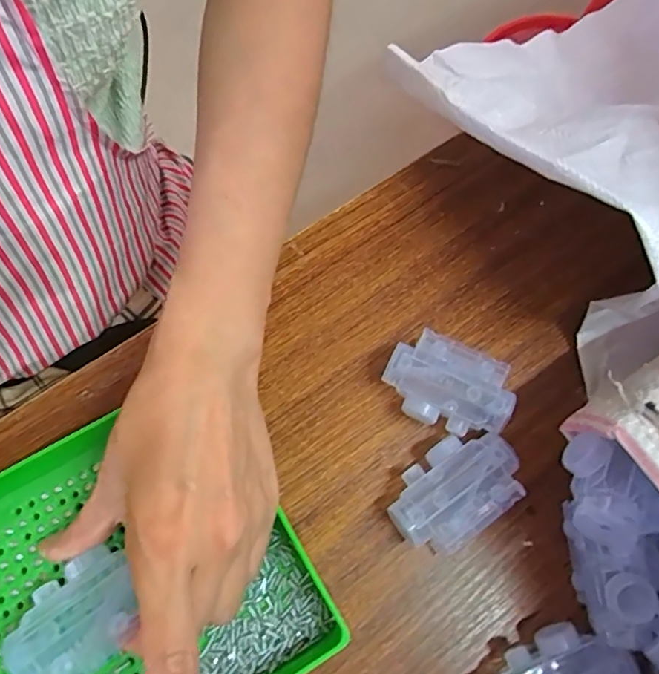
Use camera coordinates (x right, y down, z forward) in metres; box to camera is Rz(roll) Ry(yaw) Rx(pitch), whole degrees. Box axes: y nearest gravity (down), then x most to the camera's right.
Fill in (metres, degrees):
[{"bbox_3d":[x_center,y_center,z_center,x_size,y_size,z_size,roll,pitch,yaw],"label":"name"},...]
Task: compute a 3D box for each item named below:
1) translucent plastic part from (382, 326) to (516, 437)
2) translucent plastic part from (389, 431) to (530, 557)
[{"bbox_3d":[0.066,0.028,0.298,0.068,0.028,0.041,25,72,8],"label":"translucent plastic part"},{"bbox_3d":[0.065,0.081,0.283,0.067,0.030,0.044,-34,74,-12],"label":"translucent plastic part"}]

